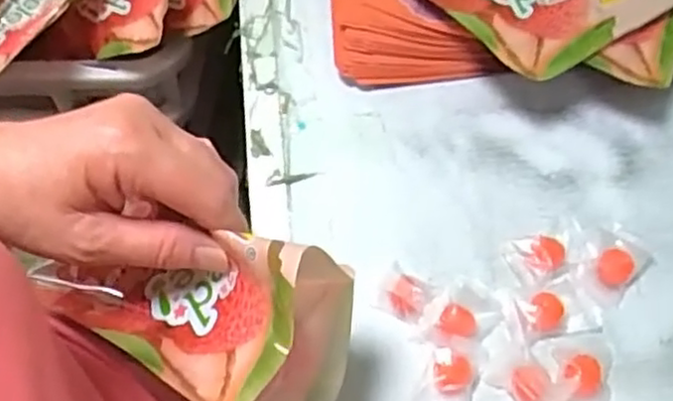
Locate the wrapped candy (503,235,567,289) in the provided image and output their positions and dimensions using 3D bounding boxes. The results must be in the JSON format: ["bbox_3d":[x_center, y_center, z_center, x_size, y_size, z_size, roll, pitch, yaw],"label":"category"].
[{"bbox_3d":[0.123,0.039,0.430,0.035,0.013,0.033,-8,58,0],"label":"wrapped candy"}]

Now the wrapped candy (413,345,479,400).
[{"bbox_3d":[0.060,0.102,0.391,0.031,0.019,0.041,14,61,13],"label":"wrapped candy"}]

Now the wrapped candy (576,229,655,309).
[{"bbox_3d":[0.164,0.037,0.425,0.035,0.014,0.041,37,68,23],"label":"wrapped candy"}]

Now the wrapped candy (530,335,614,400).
[{"bbox_3d":[0.134,0.099,0.391,0.042,0.015,0.054,0,58,4],"label":"wrapped candy"}]

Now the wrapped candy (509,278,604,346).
[{"bbox_3d":[0.124,0.062,0.412,0.044,0.015,0.034,-12,58,-3],"label":"wrapped candy"}]

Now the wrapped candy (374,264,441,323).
[{"bbox_3d":[0.041,0.056,0.420,0.031,0.012,0.027,28,64,19],"label":"wrapped candy"}]

